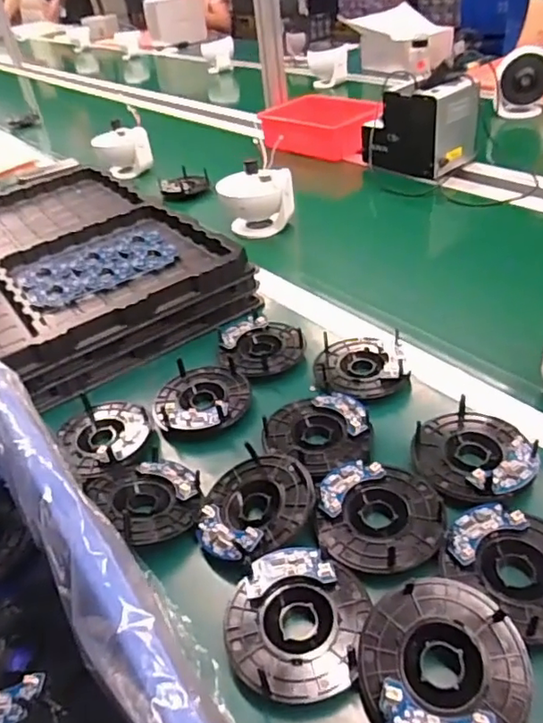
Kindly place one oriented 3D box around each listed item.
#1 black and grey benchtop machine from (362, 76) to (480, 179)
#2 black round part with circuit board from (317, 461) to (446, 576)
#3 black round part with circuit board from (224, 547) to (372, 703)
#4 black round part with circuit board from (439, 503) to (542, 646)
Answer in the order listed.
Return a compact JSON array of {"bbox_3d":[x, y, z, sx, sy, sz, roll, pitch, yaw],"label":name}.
[{"bbox_3d":[0.275,-0.430,1.054,0.185,0.153,0.123,27,50,37],"label":"black and grey benchtop machine"},{"bbox_3d":[0.086,0.123,0.453,0.096,0.021,0.088,-6,38,4],"label":"black round part with circuit board"},{"bbox_3d":[0.016,0.178,0.394,0.092,0.016,0.096,-6,38,4],"label":"black round part with circuit board"},{"bbox_3d":[0.179,0.142,0.405,0.099,0.015,0.094,-6,38,4],"label":"black round part with circuit board"}]

